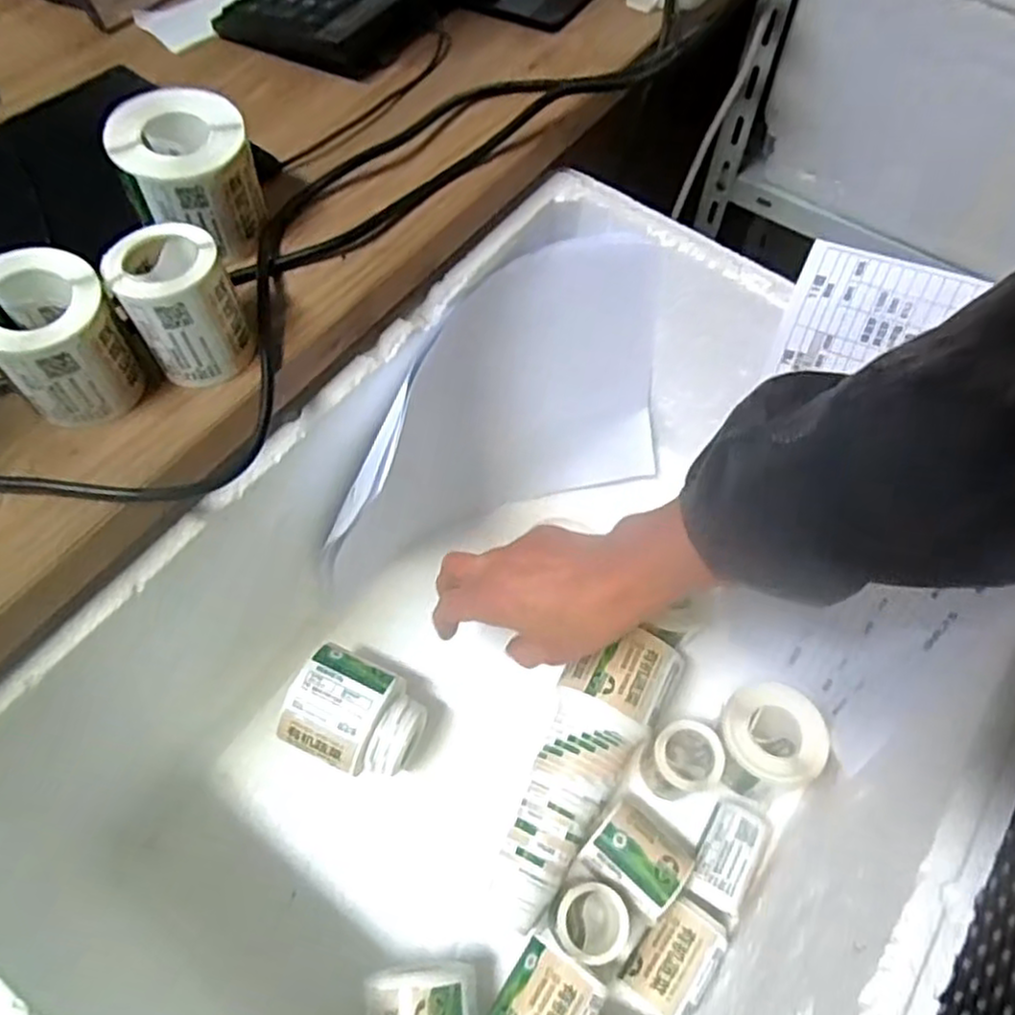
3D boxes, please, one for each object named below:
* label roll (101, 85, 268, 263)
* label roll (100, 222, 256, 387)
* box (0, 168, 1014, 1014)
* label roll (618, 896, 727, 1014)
[{"bbox_3d":[-0.167,-0.175,0.389,0.063,0.067,0.072,-16,62,-9],"label":"label roll"},{"bbox_3d":[-0.152,-0.094,0.340,0.046,0.062,0.043,0,60,0],"label":"label roll"},{"bbox_3d":[0.028,0.111,0.438,0.400,0.234,0.533,31,65,16],"label":"box"},{"bbox_3d":[0.102,0.274,0.442,0.050,0.032,0.058,31,65,16],"label":"label roll"}]

